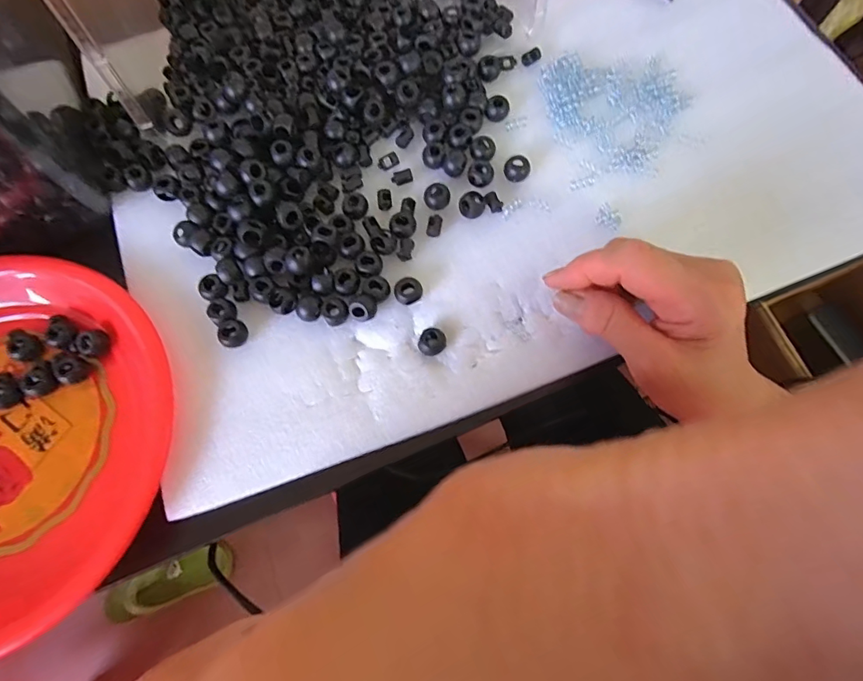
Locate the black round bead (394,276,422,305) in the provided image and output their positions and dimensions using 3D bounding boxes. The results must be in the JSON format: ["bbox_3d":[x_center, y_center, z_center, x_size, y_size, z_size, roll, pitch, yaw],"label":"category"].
[{"bbox_3d":[-0.015,-0.032,0.300,0.017,0.011,0.016,0,77,0],"label":"black round bead"}]

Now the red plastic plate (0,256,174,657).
[{"bbox_3d":[-0.266,0.061,0.270,0.215,0.045,0.215,0,77,0],"label":"red plastic plate"}]

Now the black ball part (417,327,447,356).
[{"bbox_3d":[0.000,0.001,0.294,0.018,0.009,0.016,-30,79,-6],"label":"black ball part"}]

